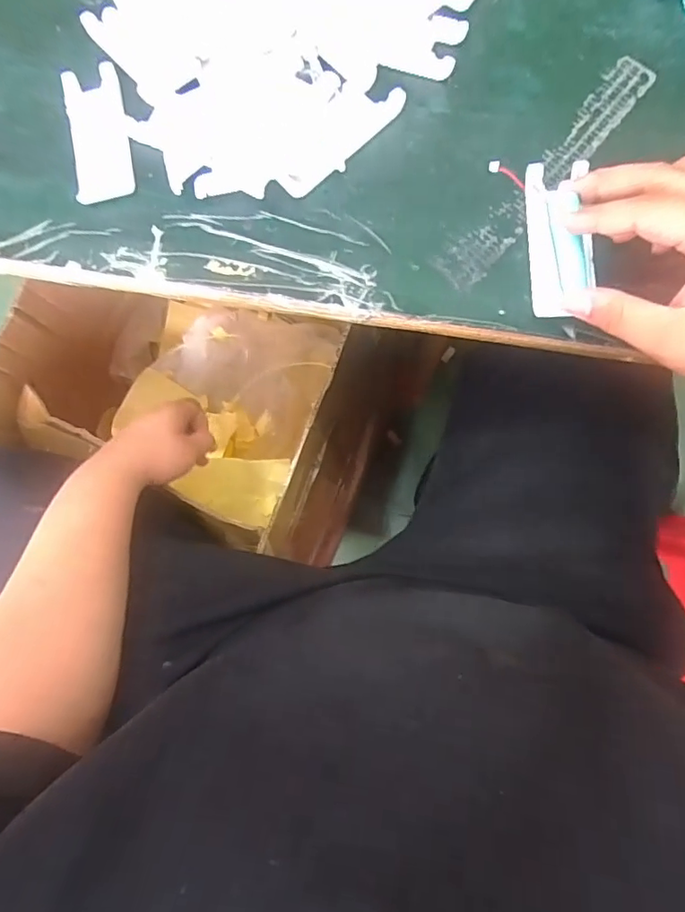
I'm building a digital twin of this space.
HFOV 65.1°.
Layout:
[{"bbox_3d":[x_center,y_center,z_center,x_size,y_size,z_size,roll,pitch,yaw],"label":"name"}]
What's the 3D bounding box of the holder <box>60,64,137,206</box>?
[{"bbox_3d":[-0.178,-0.235,0.392,0.041,0.010,0.103,-12,83,3],"label":"holder"}]

